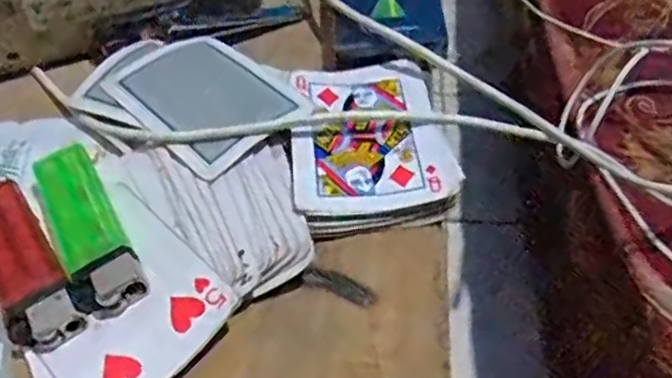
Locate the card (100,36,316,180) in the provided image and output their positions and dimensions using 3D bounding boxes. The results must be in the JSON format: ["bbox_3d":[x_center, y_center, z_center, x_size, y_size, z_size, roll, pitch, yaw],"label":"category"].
[{"bbox_3d":[-0.059,-0.043,0.307,0.062,0.005,0.084,-35,56,-26],"label":"card"}]

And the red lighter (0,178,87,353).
[{"bbox_3d":[-0.116,0.026,0.251,0.023,0.011,0.078,-26,51,-19],"label":"red lighter"}]

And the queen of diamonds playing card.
[{"bbox_3d":[0.012,-0.026,0.294,0.065,0.006,0.091,-7,47,-4],"label":"queen of diamonds playing card"}]

